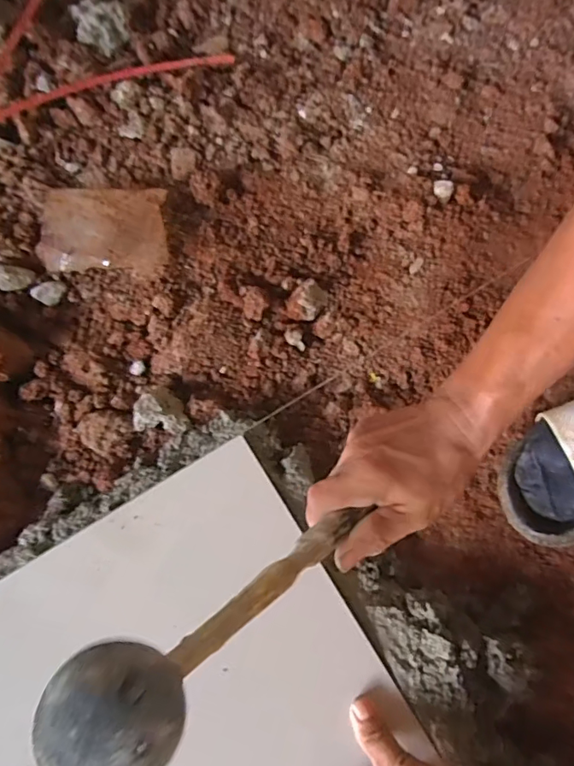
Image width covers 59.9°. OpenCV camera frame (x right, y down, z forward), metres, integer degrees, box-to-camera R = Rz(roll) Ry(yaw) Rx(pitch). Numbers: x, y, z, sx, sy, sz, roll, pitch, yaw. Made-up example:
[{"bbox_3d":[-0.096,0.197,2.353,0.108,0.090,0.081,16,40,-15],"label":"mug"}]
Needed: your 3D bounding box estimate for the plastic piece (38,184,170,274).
[{"bbox_3d":[-0.198,-0.169,0.547,0.128,0.048,0.104,-6,72,-1],"label":"plastic piece"}]

